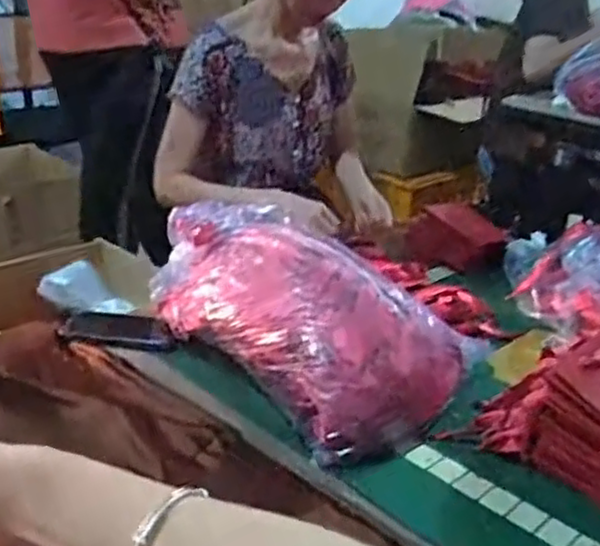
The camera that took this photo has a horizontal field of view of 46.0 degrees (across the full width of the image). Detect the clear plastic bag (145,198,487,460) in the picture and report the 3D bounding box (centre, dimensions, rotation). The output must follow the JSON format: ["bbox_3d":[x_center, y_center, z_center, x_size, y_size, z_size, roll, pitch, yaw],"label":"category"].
[{"bbox_3d":[-0.022,0.043,0.887,0.200,0.163,0.413,-19,32,-41],"label":"clear plastic bag"}]

